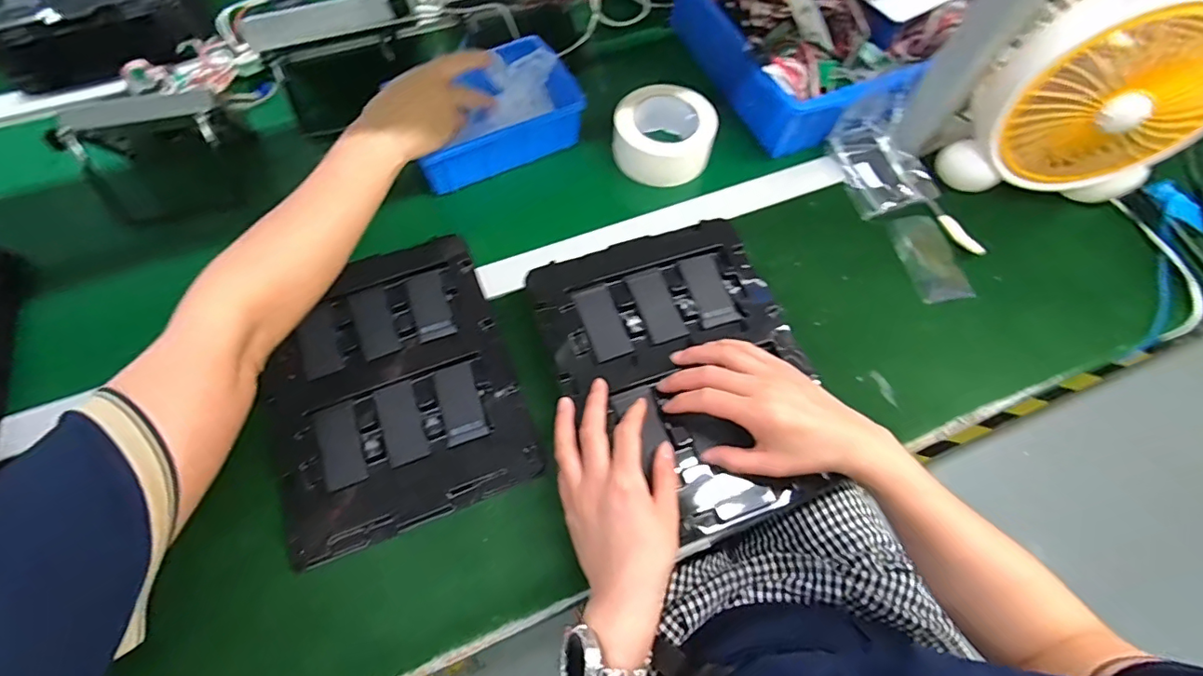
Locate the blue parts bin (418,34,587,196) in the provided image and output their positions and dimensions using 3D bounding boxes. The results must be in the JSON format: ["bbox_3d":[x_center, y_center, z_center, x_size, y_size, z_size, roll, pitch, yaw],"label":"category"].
[{"bbox_3d":[-0.134,-0.266,0.613,0.200,0.062,0.141,-23,69,-12],"label":"blue parts bin"}]

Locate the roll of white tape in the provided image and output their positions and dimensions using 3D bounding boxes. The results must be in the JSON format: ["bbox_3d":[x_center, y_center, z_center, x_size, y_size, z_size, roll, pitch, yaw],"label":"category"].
[{"bbox_3d":[0.073,-0.238,0.624,0.113,0.059,0.109,1,66,-2],"label":"roll of white tape"}]

